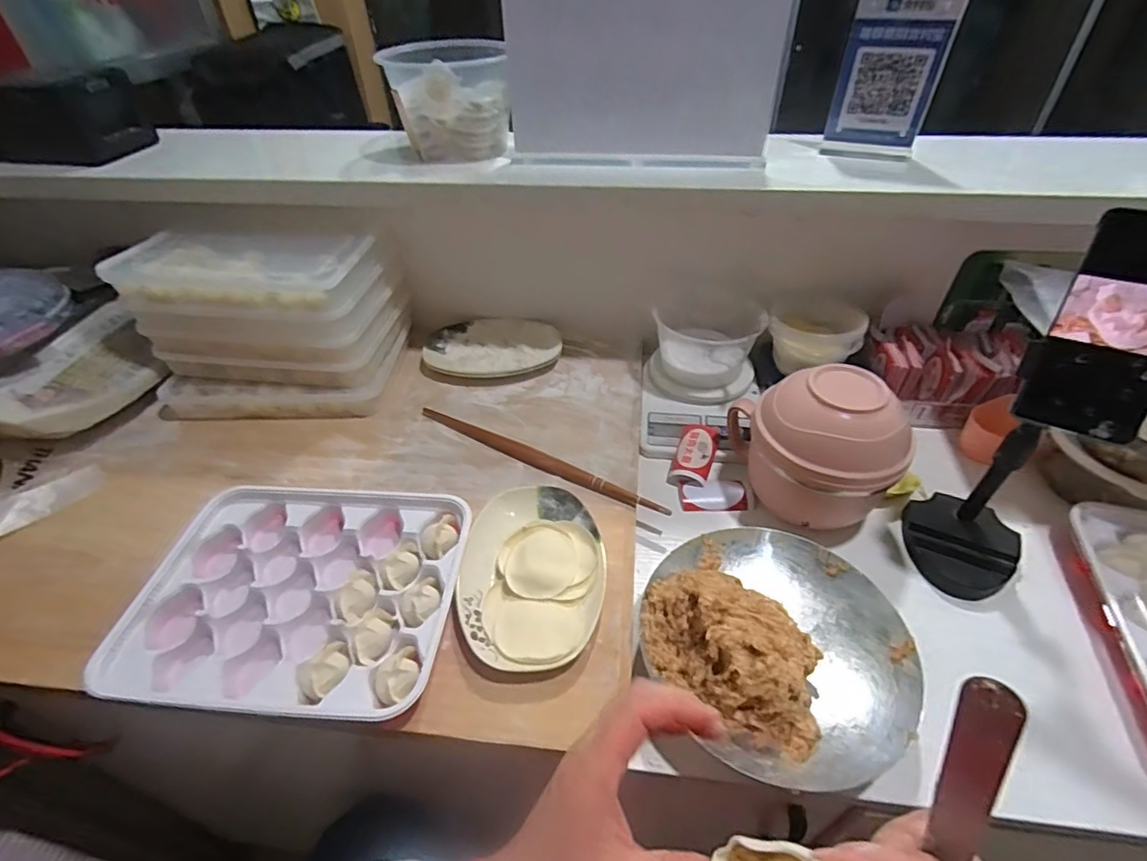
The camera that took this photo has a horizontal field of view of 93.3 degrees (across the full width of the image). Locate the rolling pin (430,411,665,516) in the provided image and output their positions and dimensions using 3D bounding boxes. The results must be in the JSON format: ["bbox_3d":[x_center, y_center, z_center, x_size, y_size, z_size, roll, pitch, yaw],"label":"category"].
[{"bbox_3d":[-0.046,0.032,0.650,0.343,0.018,0.019,21,47,22],"label":"rolling pin"}]

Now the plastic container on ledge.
[{"bbox_3d":[-0.153,-0.422,0.688,0.148,0.116,0.135,-3,43,-1],"label":"plastic container on ledge"}]

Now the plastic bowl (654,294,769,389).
[{"bbox_3d":[0.176,-0.119,0.735,0.123,0.080,0.122,-1,43,1],"label":"plastic bowl"}]

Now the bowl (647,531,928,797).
[{"bbox_3d":[0.177,0.169,0.463,0.208,0.063,0.222,-1,43,1],"label":"bowl"}]

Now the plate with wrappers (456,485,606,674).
[{"bbox_3d":[-0.039,0.134,0.522,0.133,0.020,0.192,2,43,3],"label":"plate with wrappers"}]

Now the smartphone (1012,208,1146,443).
[{"bbox_3d":[0.396,-0.075,0.393,0.071,0.156,0.016,22,15,25],"label":"smartphone"}]

